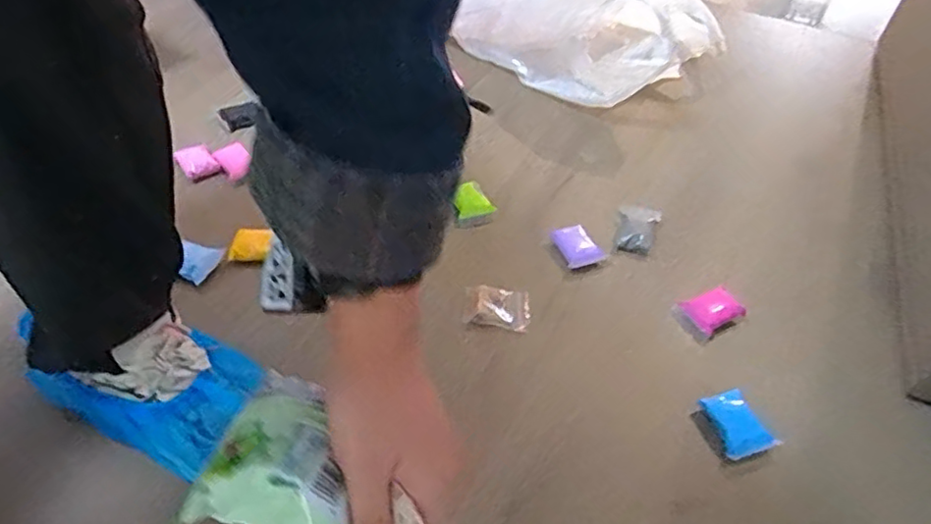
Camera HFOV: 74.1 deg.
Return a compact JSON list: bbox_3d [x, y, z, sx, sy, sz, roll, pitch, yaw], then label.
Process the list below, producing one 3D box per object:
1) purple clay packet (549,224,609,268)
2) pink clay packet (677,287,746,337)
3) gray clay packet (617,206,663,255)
[{"bbox_3d":[0.138,-0.020,0.758,0.043,0.025,0.057,-23,48,-18],"label":"purple clay packet"},{"bbox_3d":[0.283,0.055,0.711,0.059,0.011,0.047,-19,47,-15],"label":"pink clay packet"},{"bbox_3d":[0.219,-0.039,0.791,0.050,0.021,0.076,12,47,15],"label":"gray clay packet"}]

